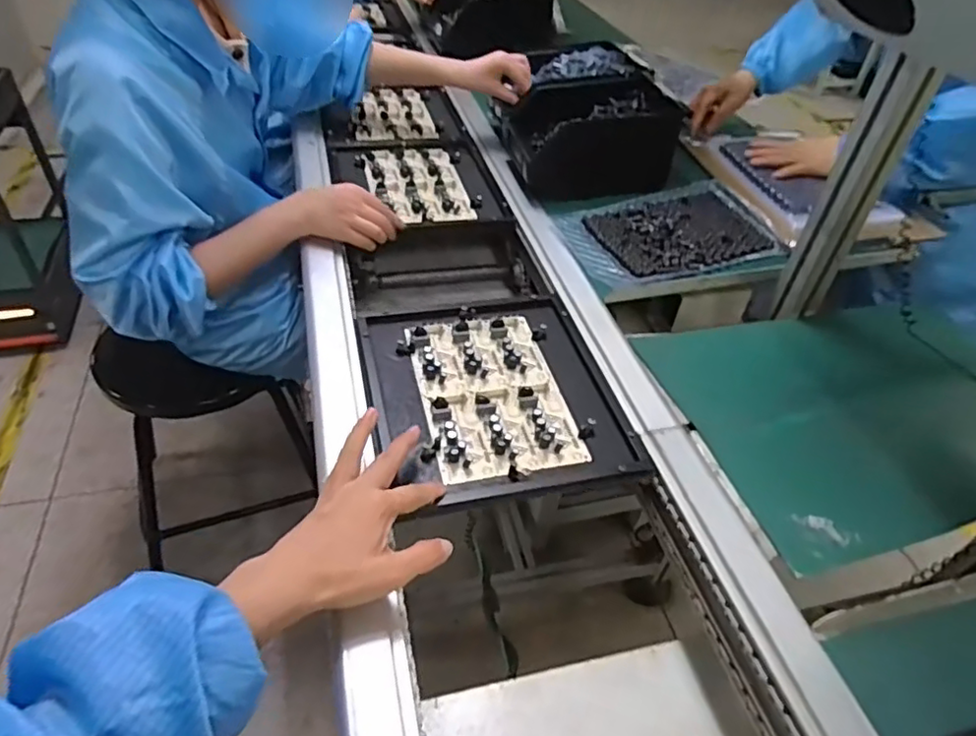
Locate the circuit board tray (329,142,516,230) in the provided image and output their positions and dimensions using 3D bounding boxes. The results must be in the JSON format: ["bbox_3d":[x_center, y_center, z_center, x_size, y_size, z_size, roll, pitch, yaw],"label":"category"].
[{"bbox_3d":[-0.103,-0.265,0.891,0.220,0.026,0.235,-8,45,-13],"label":"circuit board tray"}]

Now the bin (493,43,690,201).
[{"bbox_3d":[0.134,-0.379,0.933,0.217,0.122,0.269,-4,44,-9],"label":"bin"}]

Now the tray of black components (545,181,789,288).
[{"bbox_3d":[0.234,-0.179,0.811,0.256,0.025,0.167,-11,46,-16],"label":"tray of black components"}]

